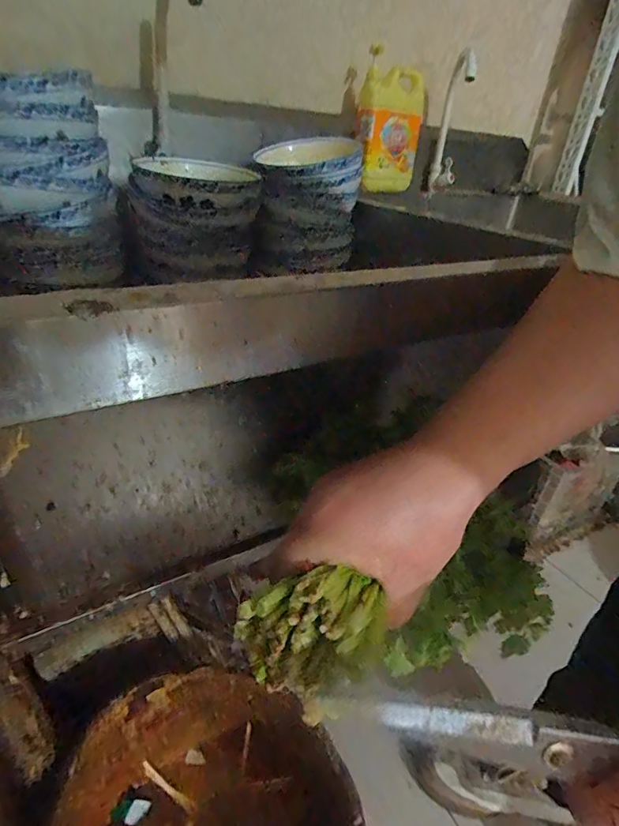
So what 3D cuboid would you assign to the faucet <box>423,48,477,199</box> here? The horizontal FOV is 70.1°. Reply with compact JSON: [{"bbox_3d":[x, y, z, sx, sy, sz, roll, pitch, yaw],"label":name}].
[{"bbox_3d":[0.348,-0.697,1.090,0.066,0.287,0.204,14,35,13],"label":"faucet"}]

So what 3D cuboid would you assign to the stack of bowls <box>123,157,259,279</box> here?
[{"bbox_3d":[-0.188,-0.337,0.762,0.192,0.161,0.216,-2,34,-10],"label":"stack of bowls"}]

